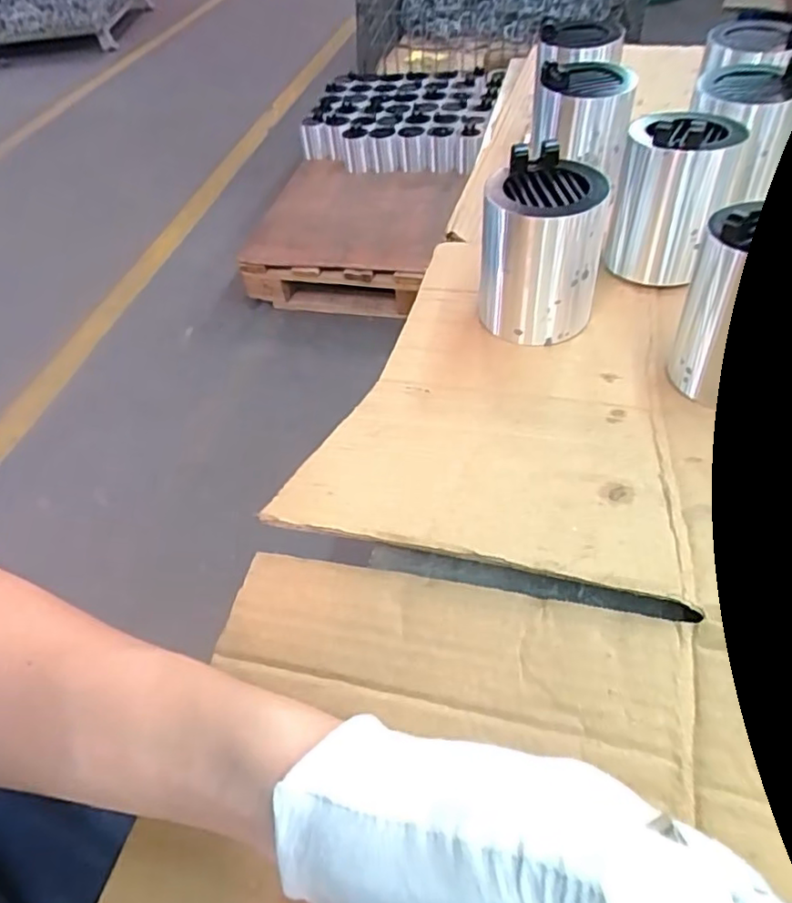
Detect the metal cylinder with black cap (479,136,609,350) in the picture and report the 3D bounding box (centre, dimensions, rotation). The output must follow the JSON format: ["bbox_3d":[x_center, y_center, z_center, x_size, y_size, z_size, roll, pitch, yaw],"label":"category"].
[{"bbox_3d":[0.108,-0.151,0.471,0.086,0.115,0.080,0,50,7],"label":"metal cylinder with black cap"}]

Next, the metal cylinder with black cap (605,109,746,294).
[{"bbox_3d":[0.229,-0.213,0.506,0.079,0.120,0.081,23,56,24],"label":"metal cylinder with black cap"}]

